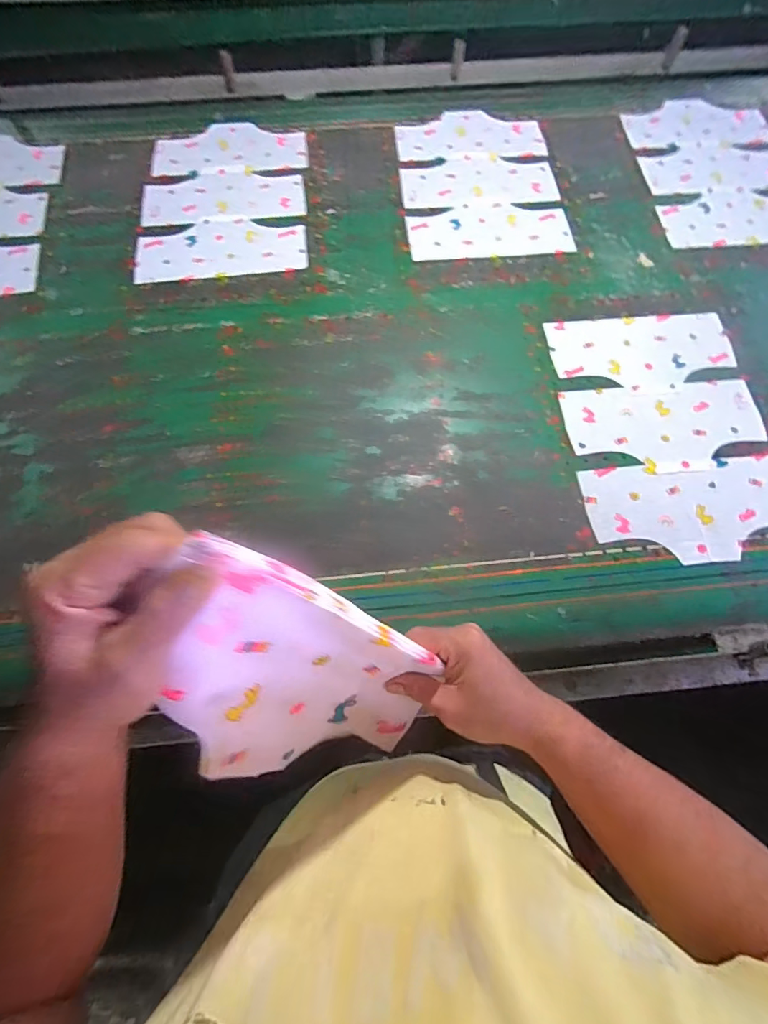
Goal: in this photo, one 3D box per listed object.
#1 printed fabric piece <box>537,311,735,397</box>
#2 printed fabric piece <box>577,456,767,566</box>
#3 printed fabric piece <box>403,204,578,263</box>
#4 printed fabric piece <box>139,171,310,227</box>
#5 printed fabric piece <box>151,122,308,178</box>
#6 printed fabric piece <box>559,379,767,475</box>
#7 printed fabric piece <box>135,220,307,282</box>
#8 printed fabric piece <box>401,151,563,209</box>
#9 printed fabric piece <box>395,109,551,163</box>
[{"bbox_3d":[0.437,-0.267,0.787,0.308,0.006,0.153,-4,70,-3],"label":"printed fabric piece"},{"bbox_3d":[0.455,-0.002,0.683,0.309,0.005,0.152,-5,69,-3],"label":"printed fabric piece"},{"bbox_3d":[0.198,-0.539,0.891,0.302,0.007,0.138,-4,68,-1],"label":"printed fabric piece"},{"bbox_3d":[-0.318,-0.628,0.929,0.311,0.009,0.148,-9,64,-6],"label":"printed fabric piece"},{"bbox_3d":[-0.324,-0.772,0.989,0.315,0.009,0.162,-7,68,-3],"label":"printed fabric piece"},{"bbox_3d":[0.447,-0.136,0.735,0.311,0.006,0.156,-6,68,-2],"label":"printed fabric piece"},{"bbox_3d":[-0.304,-0.495,0.875,0.312,0.009,0.135,-6,68,-2],"label":"printed fabric piece"},{"bbox_3d":[0.188,-0.673,0.943,0.301,0.004,0.151,-4,68,-2],"label":"printed fabric piece"},{"bbox_3d":[0.181,-0.804,0.993,0.306,0.005,0.153,-4,68,-1],"label":"printed fabric piece"}]

